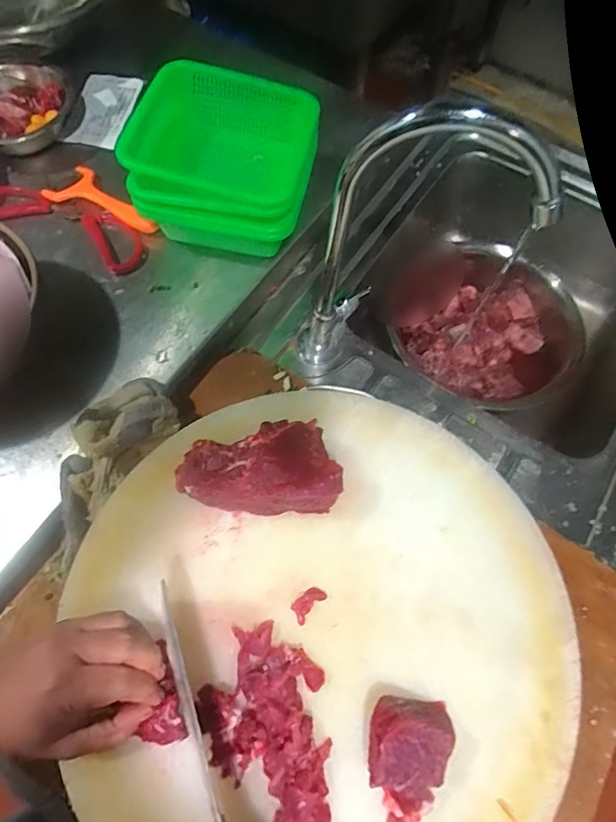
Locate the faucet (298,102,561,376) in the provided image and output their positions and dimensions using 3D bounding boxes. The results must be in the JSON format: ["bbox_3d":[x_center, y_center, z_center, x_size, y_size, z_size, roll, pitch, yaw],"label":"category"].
[{"bbox_3d":[0.087,-0.135,0.470,0.182,0.319,0.068,0,67,-2],"label":"faucet"}]

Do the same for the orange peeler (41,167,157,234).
[{"bbox_3d":[-0.243,-0.245,0.591,0.133,0.022,0.063,33,70,12],"label":"orange peeler"}]

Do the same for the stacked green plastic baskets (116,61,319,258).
[{"bbox_3d":[-0.089,-0.277,0.556,0.190,0.101,0.186,11,67,3],"label":"stacked green plastic baskets"}]

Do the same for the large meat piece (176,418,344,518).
[{"bbox_3d":[-0.043,0.048,0.426,0.136,0.046,0.072,-2,67,-3],"label":"large meat piece"}]

